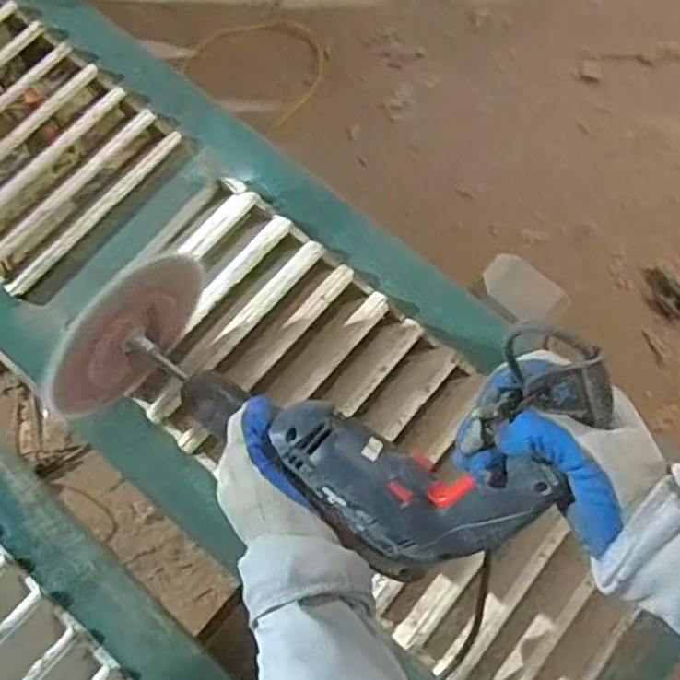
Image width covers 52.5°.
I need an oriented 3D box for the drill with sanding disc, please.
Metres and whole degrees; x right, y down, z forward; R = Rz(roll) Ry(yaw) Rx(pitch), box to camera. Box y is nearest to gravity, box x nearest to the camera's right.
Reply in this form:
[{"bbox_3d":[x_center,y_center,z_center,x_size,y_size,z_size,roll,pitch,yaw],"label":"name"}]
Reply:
[{"bbox_3d":[-0.029,0.042,0.468,0.340,0.153,0.153,25,76,20],"label":"drill with sanding disc"}]

